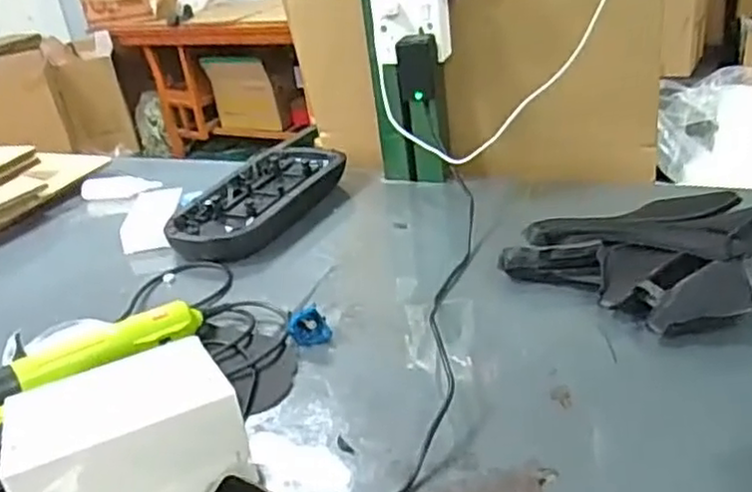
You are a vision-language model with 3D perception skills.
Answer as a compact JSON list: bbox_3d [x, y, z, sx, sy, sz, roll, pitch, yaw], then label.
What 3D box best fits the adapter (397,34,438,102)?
[{"bbox_3d":[0.052,-0.221,0.871,0.047,0.079,0.026,-6,28,5],"label":"adapter"}]

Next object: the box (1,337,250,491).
[{"bbox_3d":[-0.183,0.149,0.530,0.156,0.097,0.091,-16,29,-17],"label":"box"}]

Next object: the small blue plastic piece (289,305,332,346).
[{"bbox_3d":[-0.066,0.080,0.701,0.039,0.030,0.027,-15,29,-12],"label":"small blue plastic piece"}]

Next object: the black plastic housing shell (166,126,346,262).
[{"bbox_3d":[-0.157,-0.068,0.993,0.149,0.043,0.306,8,32,28],"label":"black plastic housing shell"}]

